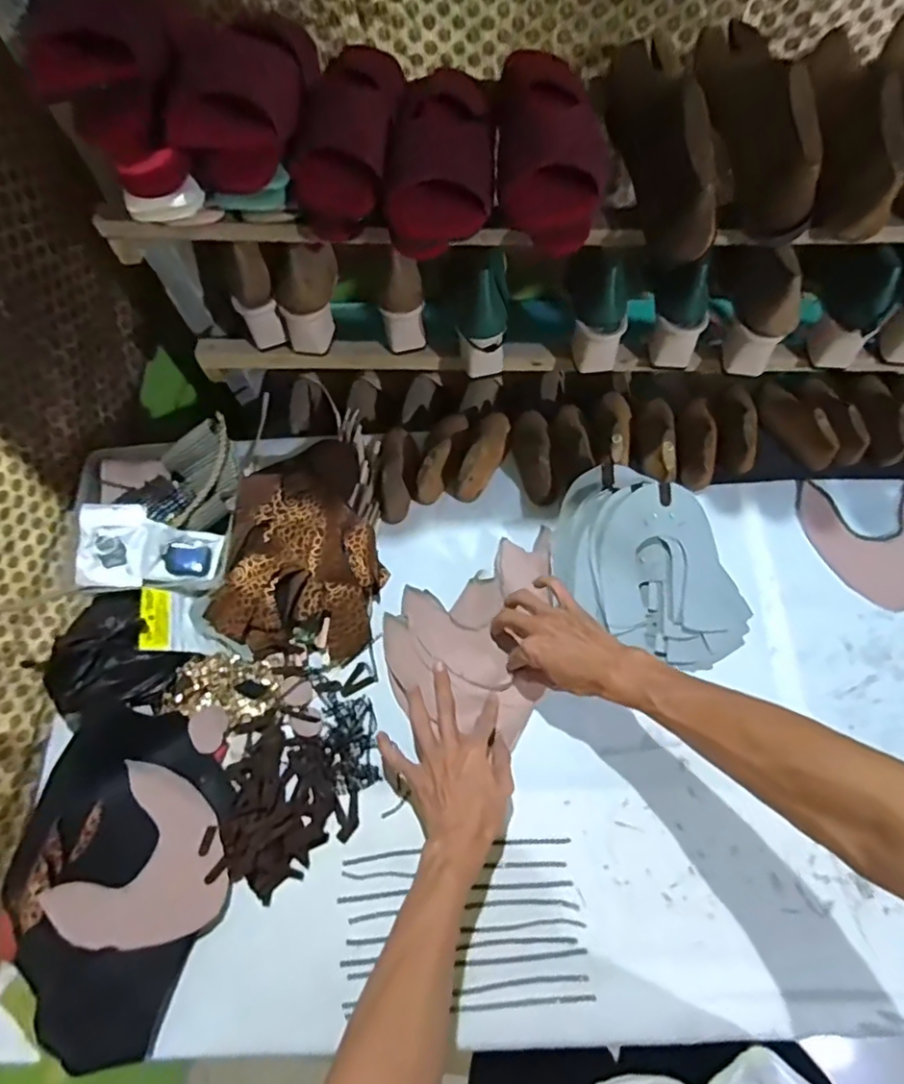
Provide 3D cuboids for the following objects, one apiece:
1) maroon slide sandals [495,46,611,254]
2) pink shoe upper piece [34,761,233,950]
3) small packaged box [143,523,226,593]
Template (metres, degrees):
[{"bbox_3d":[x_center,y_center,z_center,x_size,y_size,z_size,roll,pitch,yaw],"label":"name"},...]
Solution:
[{"bbox_3d":[0.088,-0.387,0.538,0.100,0.072,0.242,1,67,4],"label":"maroon slide sandals"},{"bbox_3d":[-0.301,0.326,0.590,0.152,0.023,0.155,22,70,12],"label":"pink shoe upper piece"},{"bbox_3d":[-0.331,0.023,0.718,0.093,0.024,0.076,6,68,6],"label":"small packaged box"}]

